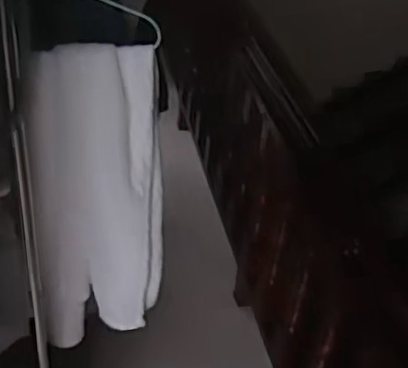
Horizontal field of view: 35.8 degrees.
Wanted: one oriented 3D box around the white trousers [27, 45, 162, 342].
[{"bbox_3d":[-0.188,0.035,1.130,0.213,0.585,0.118,-9,40,-20],"label":"white trousers"}]

